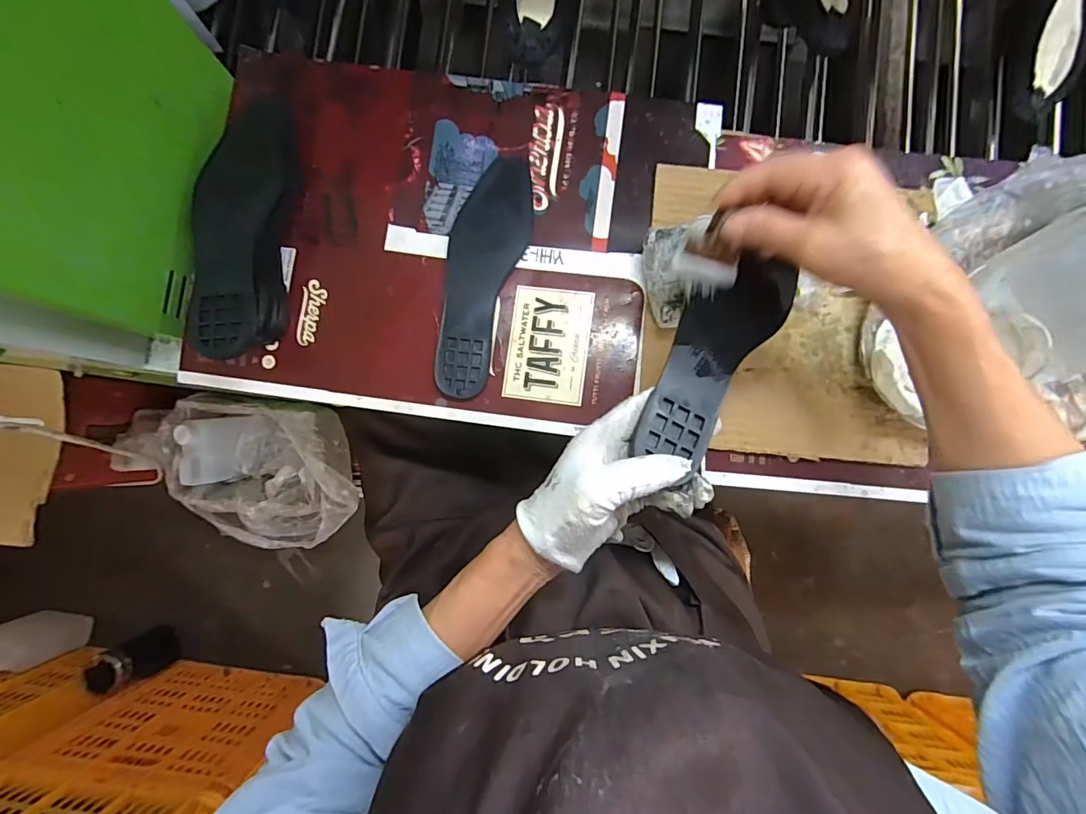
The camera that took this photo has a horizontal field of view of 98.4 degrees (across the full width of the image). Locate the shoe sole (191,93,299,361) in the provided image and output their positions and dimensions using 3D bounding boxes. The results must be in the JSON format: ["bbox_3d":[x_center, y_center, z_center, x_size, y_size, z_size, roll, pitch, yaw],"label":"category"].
[{"bbox_3d":[-0.261,-0.167,0.407,0.079,0.058,0.249,7,86,0],"label":"shoe sole"}]

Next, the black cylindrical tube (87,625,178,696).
[{"bbox_3d":[-0.927,0.575,1.069,0.082,0.150,0.095,-27,87,-2],"label":"black cylindrical tube"}]

